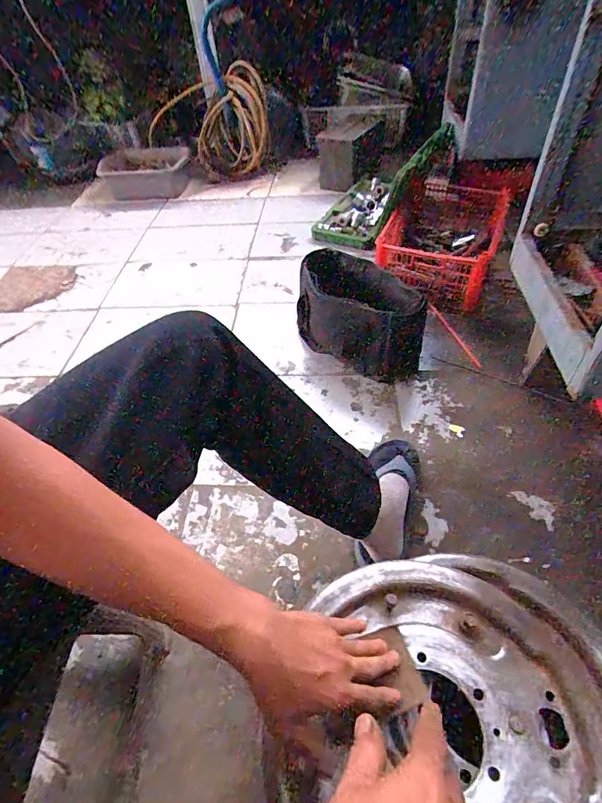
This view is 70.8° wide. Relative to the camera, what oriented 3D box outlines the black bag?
[{"bbox_3d":[0.133,-0.210,1.007,0.324,0.174,0.159,30,58,29],"label":"black bag"}]

